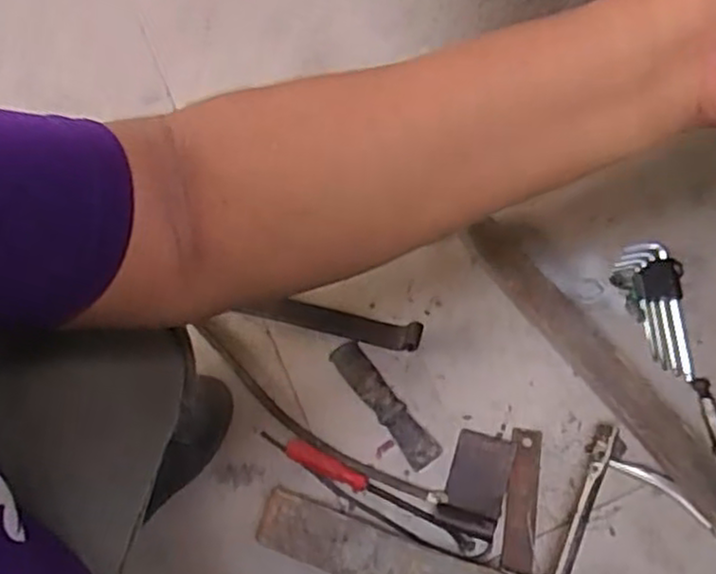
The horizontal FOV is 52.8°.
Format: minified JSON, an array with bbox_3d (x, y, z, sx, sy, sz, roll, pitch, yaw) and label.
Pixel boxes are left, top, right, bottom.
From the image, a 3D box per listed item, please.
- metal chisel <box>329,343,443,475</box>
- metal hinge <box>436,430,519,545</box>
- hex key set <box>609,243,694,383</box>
[{"bbox_3d":[0.029,0.128,0.803,0.033,0.021,0.163,-35,68,-12],"label":"metal chisel"},{"bbox_3d":[0.127,0.208,0.770,0.062,0.019,0.107,18,68,11],"label":"metal hinge"},{"bbox_3d":[0.342,0.026,0.840,0.075,0.027,0.155,1,66,4],"label":"hex key set"}]

